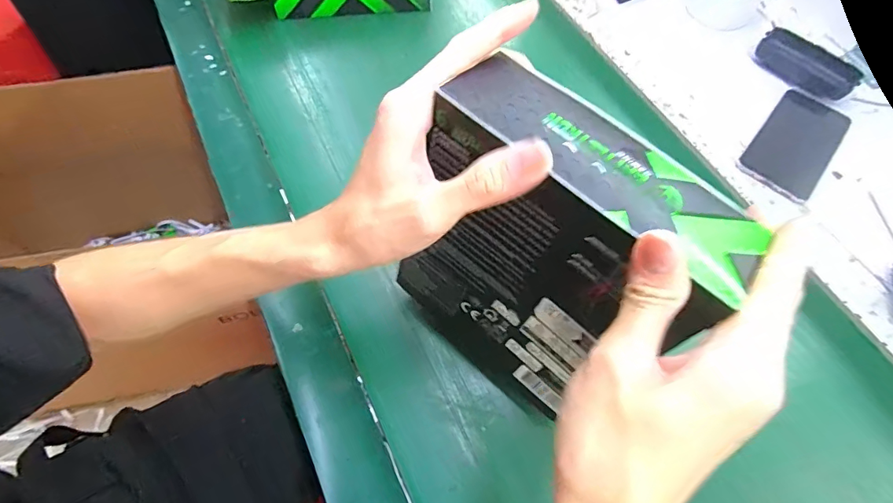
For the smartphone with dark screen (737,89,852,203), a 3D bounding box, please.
[{"bbox_3d":[0.377,-0.118,0.486,0.073,0.004,0.152,39,67,15],"label":"smartphone with dark screen"}]

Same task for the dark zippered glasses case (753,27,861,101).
[{"bbox_3d":[0.421,-0.218,0.528,0.109,0.021,0.053,39,67,15],"label":"dark zippered glasses case"}]

